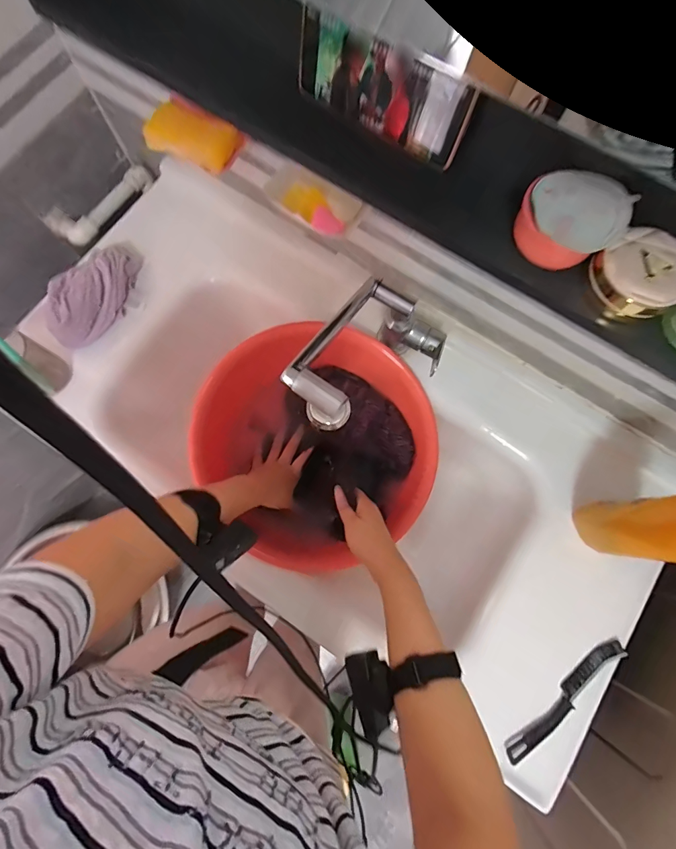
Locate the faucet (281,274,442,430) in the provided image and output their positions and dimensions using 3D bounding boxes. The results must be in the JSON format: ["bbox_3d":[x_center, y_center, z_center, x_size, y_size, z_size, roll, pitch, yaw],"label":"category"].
[{"bbox_3d":[0.039,-0.088,0.489,0.119,0.096,0.259,45,49,9],"label":"faucet"}]

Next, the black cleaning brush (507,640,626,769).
[{"bbox_3d":[0.302,0.364,0.529,0.210,0.016,0.030,-37,80,-9],"label":"black cleaning brush"}]

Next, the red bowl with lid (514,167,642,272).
[{"bbox_3d":[0.188,-0.167,0.328,0.080,0.045,0.071,-13,77,-4],"label":"red bowl with lid"}]

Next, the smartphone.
[{"bbox_3d":[0.038,-0.294,0.351,0.167,0.064,0.009,34,64,8],"label":"smartphone"}]

